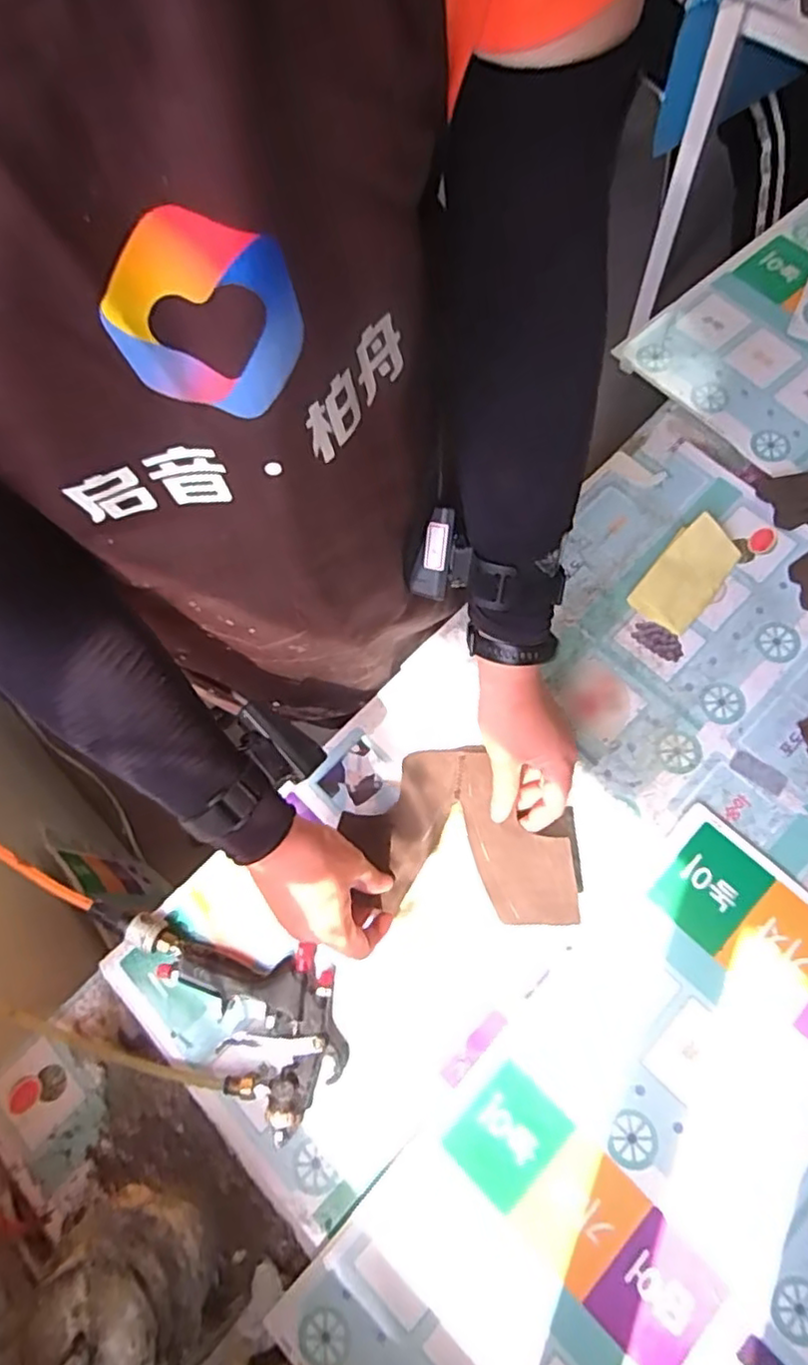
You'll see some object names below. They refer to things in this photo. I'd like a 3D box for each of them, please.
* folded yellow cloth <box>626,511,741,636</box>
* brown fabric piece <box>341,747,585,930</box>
[{"bbox_3d":[0.271,-0.104,0.624,0.060,0.020,0.117,37,79,15],"label":"folded yellow cloth"},{"bbox_3d":[0.044,0.125,0.553,0.186,0.060,0.147,-1,71,-1],"label":"brown fabric piece"}]

